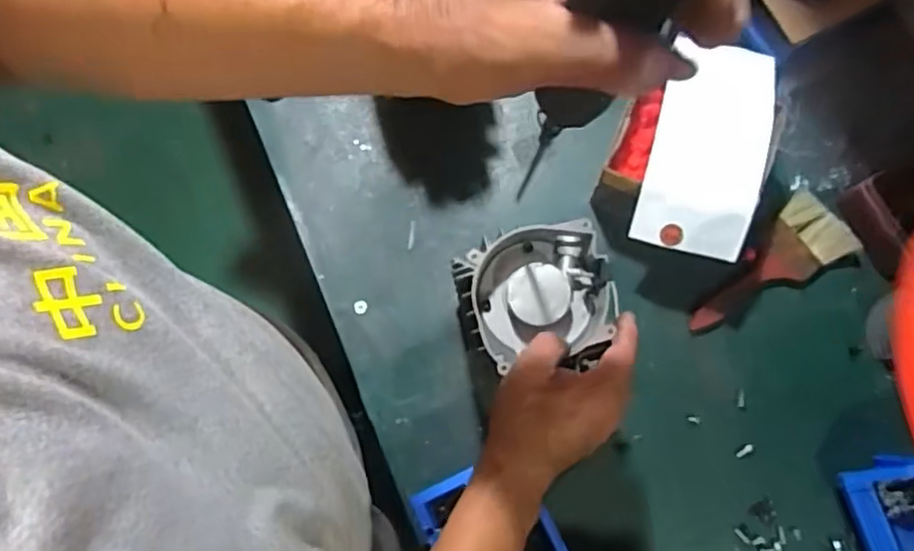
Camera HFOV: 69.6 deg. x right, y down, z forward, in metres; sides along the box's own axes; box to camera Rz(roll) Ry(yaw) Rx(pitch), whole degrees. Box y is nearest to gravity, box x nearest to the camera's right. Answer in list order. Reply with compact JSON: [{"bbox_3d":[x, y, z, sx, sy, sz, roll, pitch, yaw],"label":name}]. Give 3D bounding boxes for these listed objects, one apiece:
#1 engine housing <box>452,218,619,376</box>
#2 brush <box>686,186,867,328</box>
[{"bbox_3d":[0.064,0.018,0.544,0.122,0.040,0.115,-10,79,0],"label":"engine housing"},{"bbox_3d":[0.332,-0.006,0.715,0.193,0.021,0.079,-35,80,-5],"label":"brush"}]

